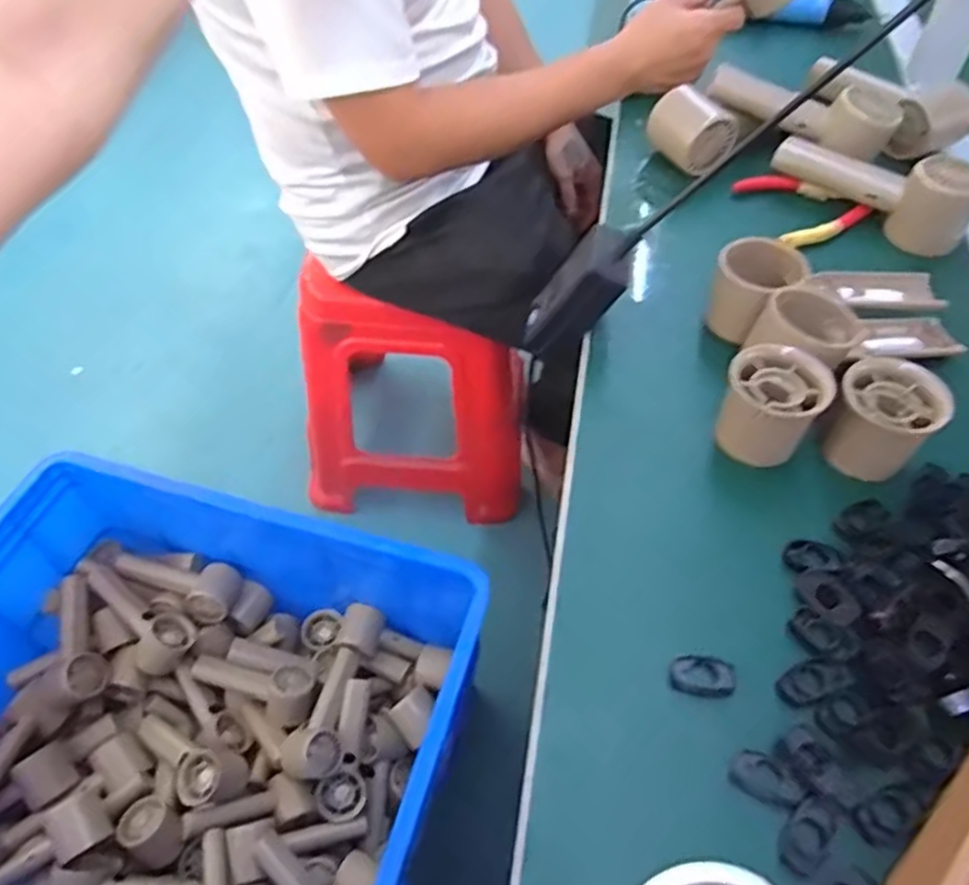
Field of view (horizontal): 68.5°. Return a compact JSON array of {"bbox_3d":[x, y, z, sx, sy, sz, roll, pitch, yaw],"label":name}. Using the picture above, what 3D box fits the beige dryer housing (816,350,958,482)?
[{"bbox_3d":[0.241,-0.014,0.431,0.054,0.059,0.050,26,55,18],"label":"beige dryer housing"}]

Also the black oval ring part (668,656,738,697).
[{"bbox_3d":[0.109,0.116,0.356,0.030,0.012,0.018,8,52,5],"label":"black oval ring part"}]

